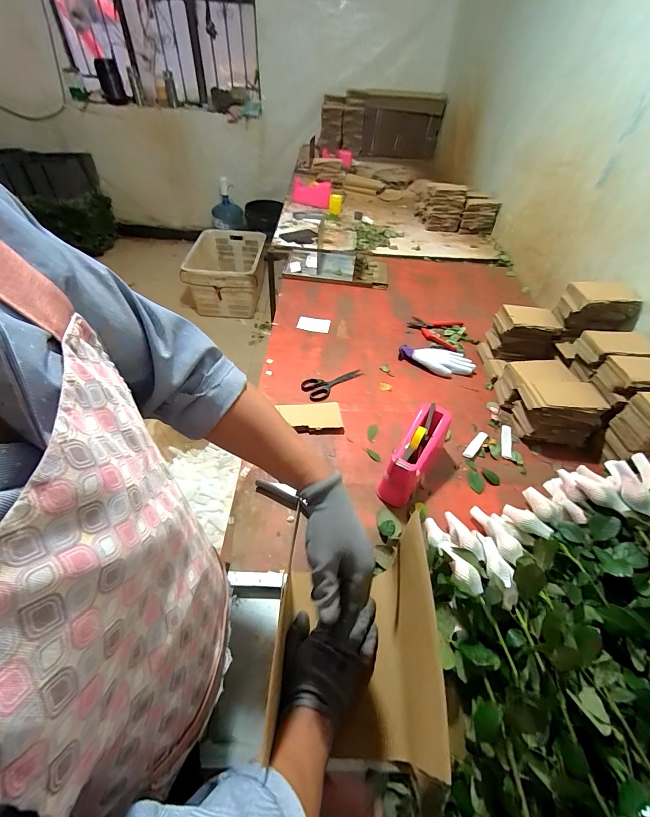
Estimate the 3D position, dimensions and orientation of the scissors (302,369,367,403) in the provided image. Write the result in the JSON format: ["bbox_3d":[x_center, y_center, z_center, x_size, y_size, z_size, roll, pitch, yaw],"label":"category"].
[{"bbox_3d":[0.022,-0.073,0.909,0.171,0.012,0.075,-29,55,-26],"label":"scissors"}]

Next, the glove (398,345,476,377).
[{"bbox_3d":[0.309,-0.136,0.967,0.202,0.029,0.084,15,49,10],"label":"glove"}]

